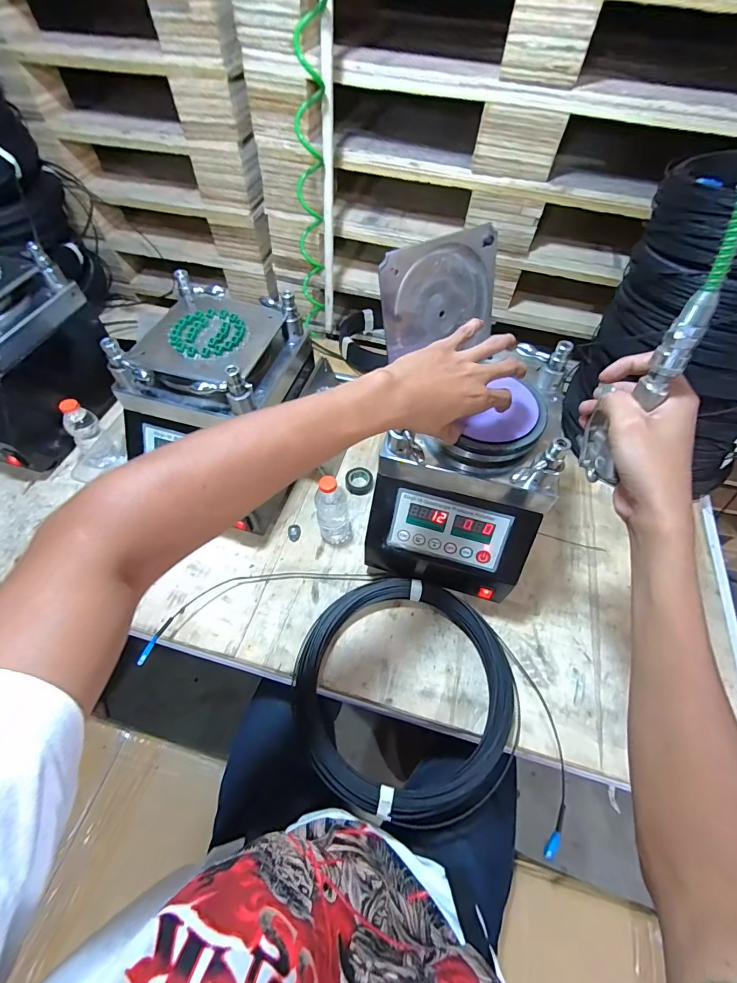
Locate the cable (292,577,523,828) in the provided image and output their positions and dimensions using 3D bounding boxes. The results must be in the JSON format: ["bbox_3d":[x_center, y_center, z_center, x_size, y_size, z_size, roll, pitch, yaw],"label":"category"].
[{"bbox_3d":[0.052,0.270,0.545,0.283,0.039,0.303,0,58,0],"label":"cable"}]

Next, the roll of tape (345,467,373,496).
[{"bbox_3d":[-0.017,-0.019,0.755,0.052,0.014,0.056,0,58,0],"label":"roll of tape"}]

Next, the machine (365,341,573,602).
[{"bbox_3d":[0.134,-0.034,0.574,0.212,0.275,0.262,14,59,8],"label":"machine"}]

